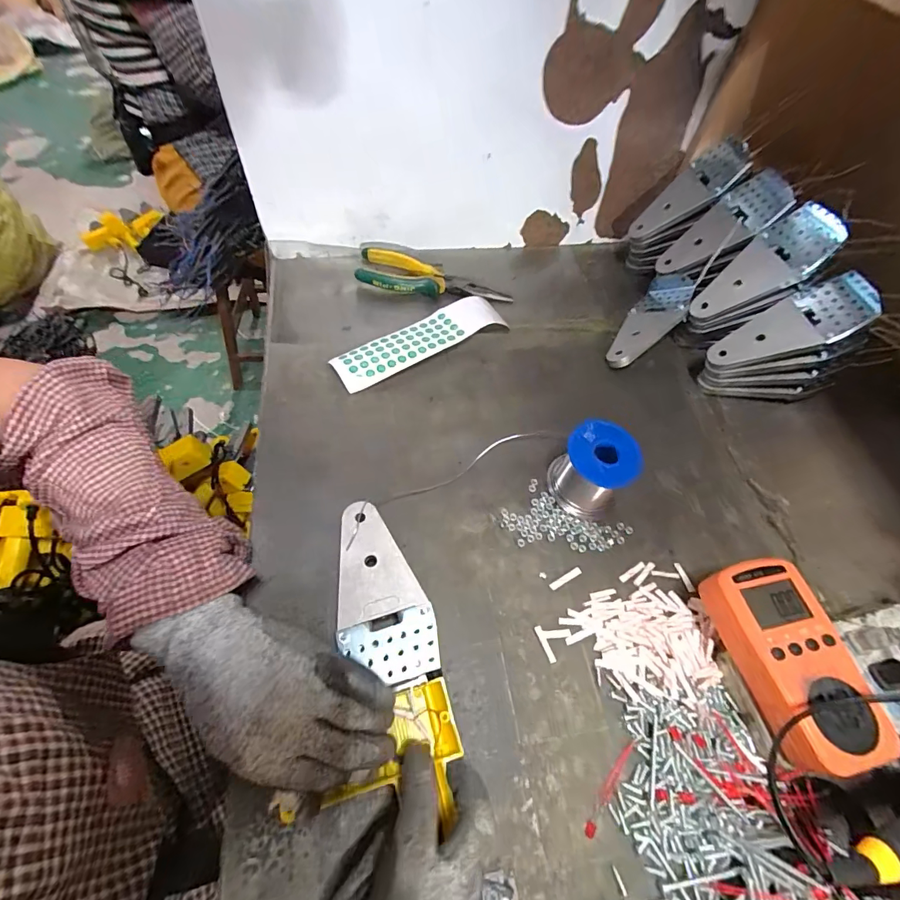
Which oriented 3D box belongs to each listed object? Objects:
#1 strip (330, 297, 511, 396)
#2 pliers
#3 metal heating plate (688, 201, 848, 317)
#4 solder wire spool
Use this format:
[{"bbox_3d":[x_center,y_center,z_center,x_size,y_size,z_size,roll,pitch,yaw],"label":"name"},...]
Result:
[{"bbox_3d":[-0.035,-0.127,0.503,0.208,0.019,0.057,-27,64,-19],"label":"strip"},{"bbox_3d":[-0.018,-0.218,0.548,0.190,0.026,0.056,8,58,1],"label":"pliers"},{"bbox_3d":[0.337,-0.195,0.466,0.013,0.143,0.067,18,43,-48],"label":"metal heating plate"},{"bbox_3d":[0.131,0.017,0.397,0.065,0.065,0.069,2,58,-3],"label":"solder wire spool"}]

